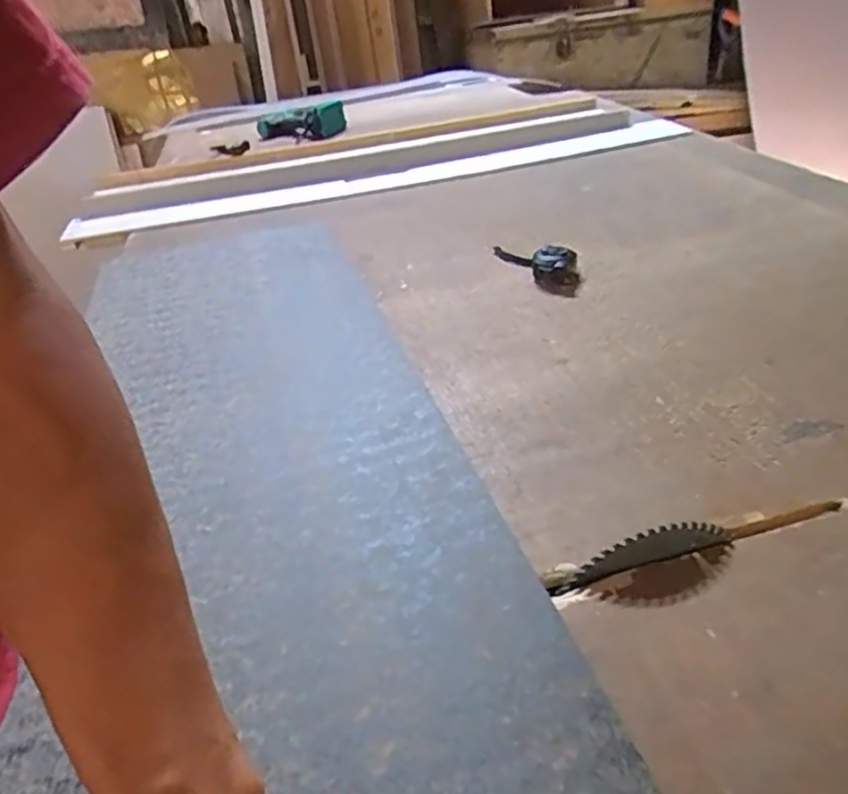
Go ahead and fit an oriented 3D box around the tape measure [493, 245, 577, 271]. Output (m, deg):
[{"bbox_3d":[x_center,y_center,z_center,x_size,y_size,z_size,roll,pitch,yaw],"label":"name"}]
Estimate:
[{"bbox_3d":[0.147,-0.198,0.937,0.045,0.032,0.147,-30,27,-31],"label":"tape measure"}]

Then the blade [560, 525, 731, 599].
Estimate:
[{"bbox_3d":[0.161,0.113,0.486,0.129,0.031,0.009,-16,24,-5],"label":"blade"}]

